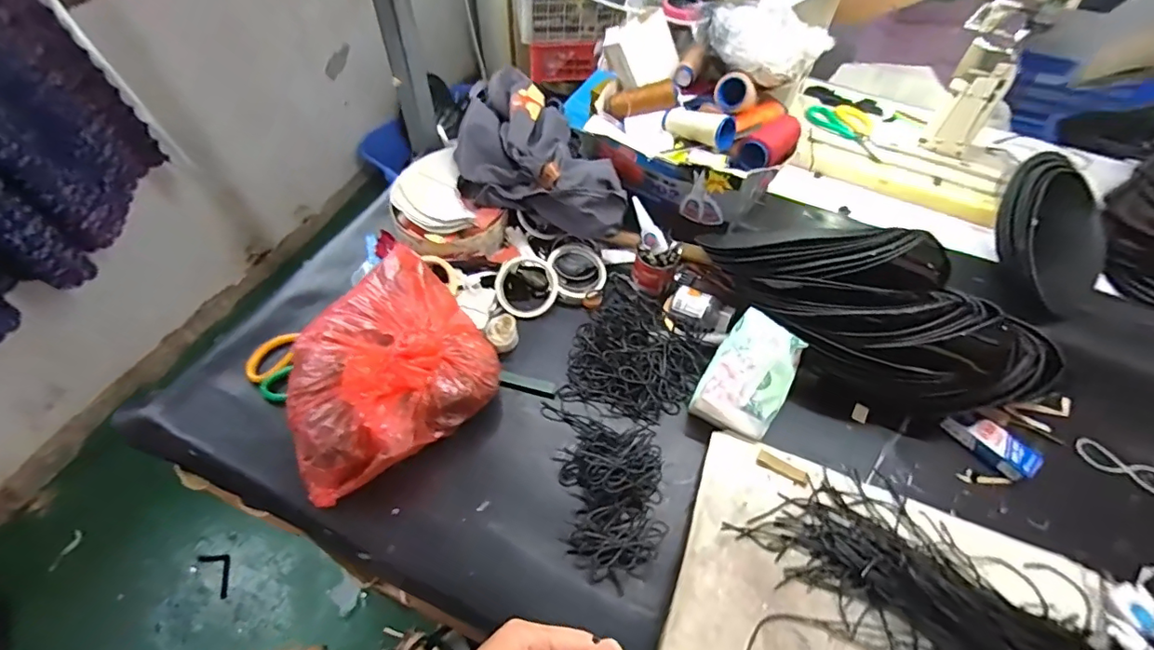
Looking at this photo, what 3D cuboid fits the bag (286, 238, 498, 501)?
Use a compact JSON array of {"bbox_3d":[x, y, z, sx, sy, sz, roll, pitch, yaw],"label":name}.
[{"bbox_3d":[-0.242,0.052,0.642,0.253,0.129,0.237,-28,59,-20],"label":"bag"}]

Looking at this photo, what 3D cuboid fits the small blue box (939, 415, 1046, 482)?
[{"bbox_3d":[0.524,0.149,0.662,0.103,0.028,0.047,38,62,23],"label":"small blue box"}]

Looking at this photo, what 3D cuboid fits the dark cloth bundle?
[{"bbox_3d":[-0.081,-0.248,0.800,0.173,0.115,0.337,-32,61,-22],"label":"dark cloth bundle"}]

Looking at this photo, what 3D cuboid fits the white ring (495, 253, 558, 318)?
[{"bbox_3d":[-0.075,-0.060,0.777,0.091,0.017,0.102,-18,73,-2],"label":"white ring"}]

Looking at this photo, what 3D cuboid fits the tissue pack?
[{"bbox_3d":[0.219,0.059,0.655,0.097,0.070,0.146,27,58,17],"label":"tissue pack"}]

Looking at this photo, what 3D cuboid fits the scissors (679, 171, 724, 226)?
[{"bbox_3d":[0.183,-0.178,0.741,0.063,0.086,0.008,22,57,14],"label":"scissors"}]

